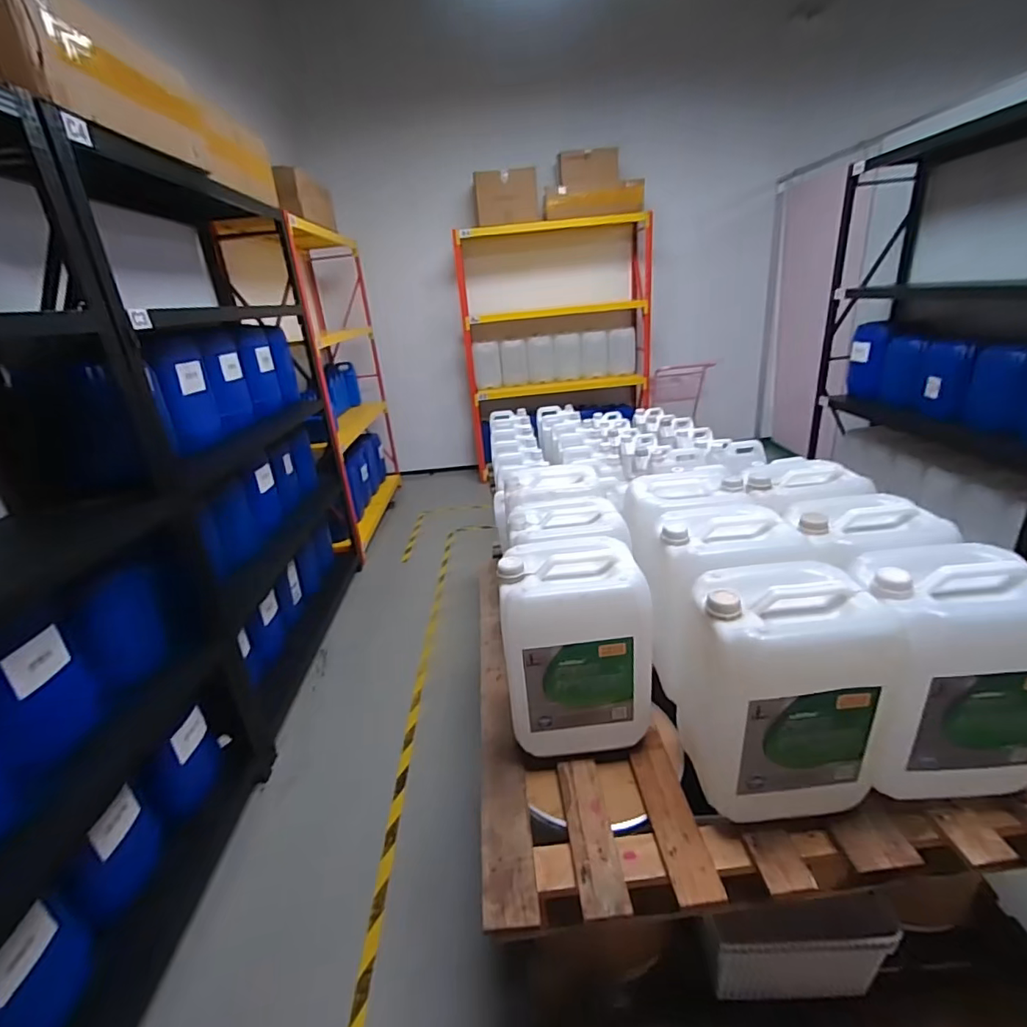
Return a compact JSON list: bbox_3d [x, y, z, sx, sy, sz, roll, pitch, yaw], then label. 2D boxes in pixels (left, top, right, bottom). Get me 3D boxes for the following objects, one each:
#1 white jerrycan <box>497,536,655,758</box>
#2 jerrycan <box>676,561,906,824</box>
[{"bbox_3d":[0.131,0.277,1.017,0.279,0.400,0.198,-4,24,2],"label":"white jerrycan"},{"bbox_3d":[0.454,0.294,0.873,0.267,0.366,0.212,-7,24,-4],"label":"jerrycan"}]

